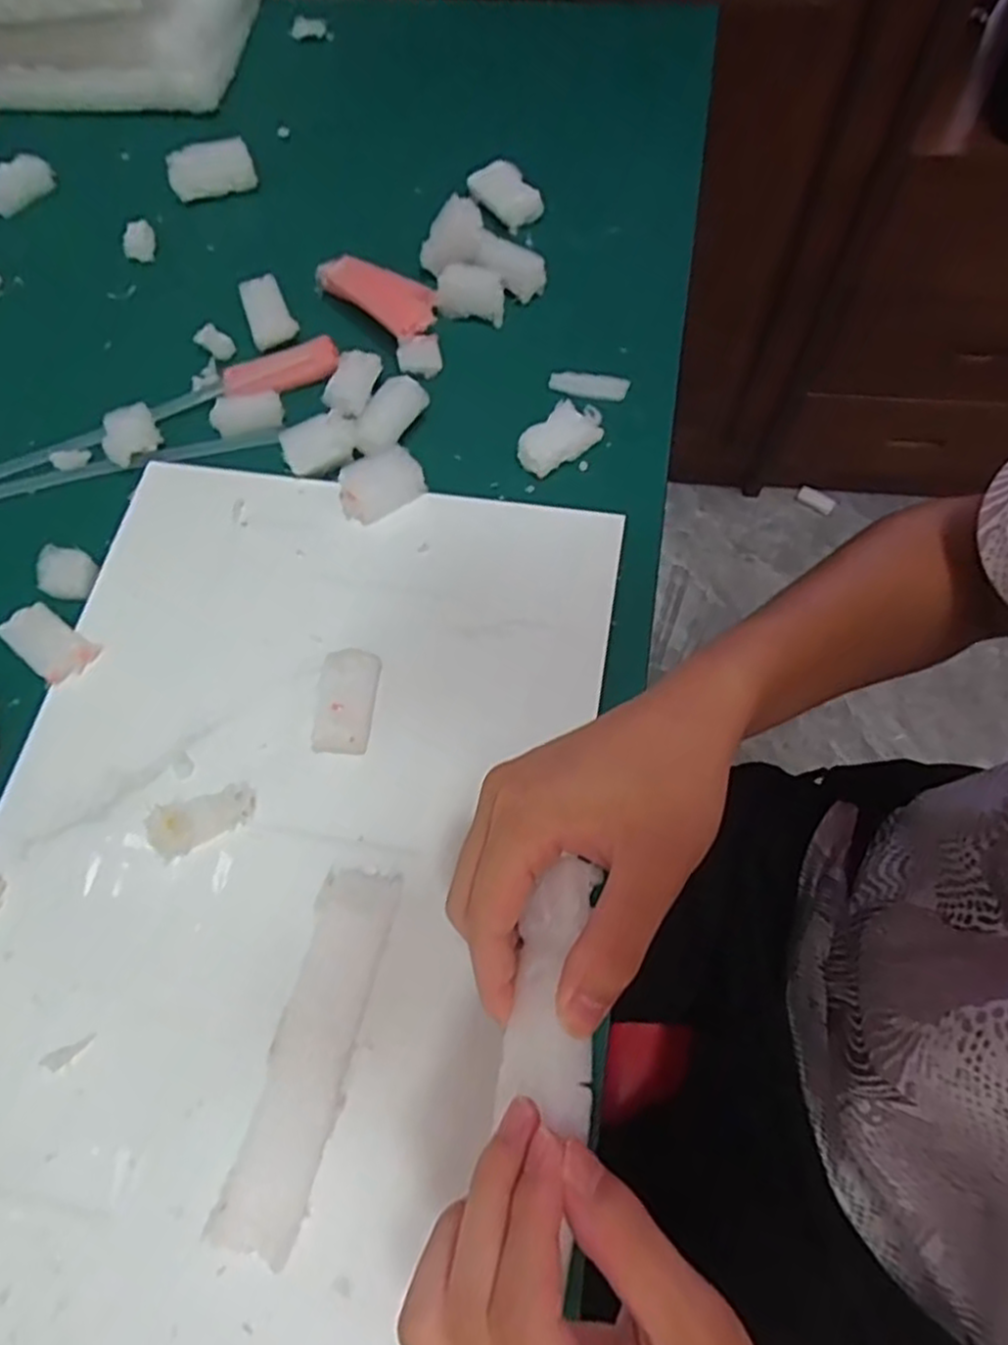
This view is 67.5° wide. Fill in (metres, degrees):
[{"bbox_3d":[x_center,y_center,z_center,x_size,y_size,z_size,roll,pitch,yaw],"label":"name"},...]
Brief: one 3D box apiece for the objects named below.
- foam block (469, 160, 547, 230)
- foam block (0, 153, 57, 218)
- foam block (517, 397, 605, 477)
[{"bbox_3d":[0.002,-0.348,0.548,0.029,0.020,0.058,-39,70,-13],"label":"foam block"},{"bbox_3d":[-0.374,-0.378,0.581,0.053,0.024,0.021,-36,70,-12],"label":"foam block"},{"bbox_3d":[0.035,-0.144,0.466,0.033,0.013,0.054,41,75,18],"label":"foam block"}]

